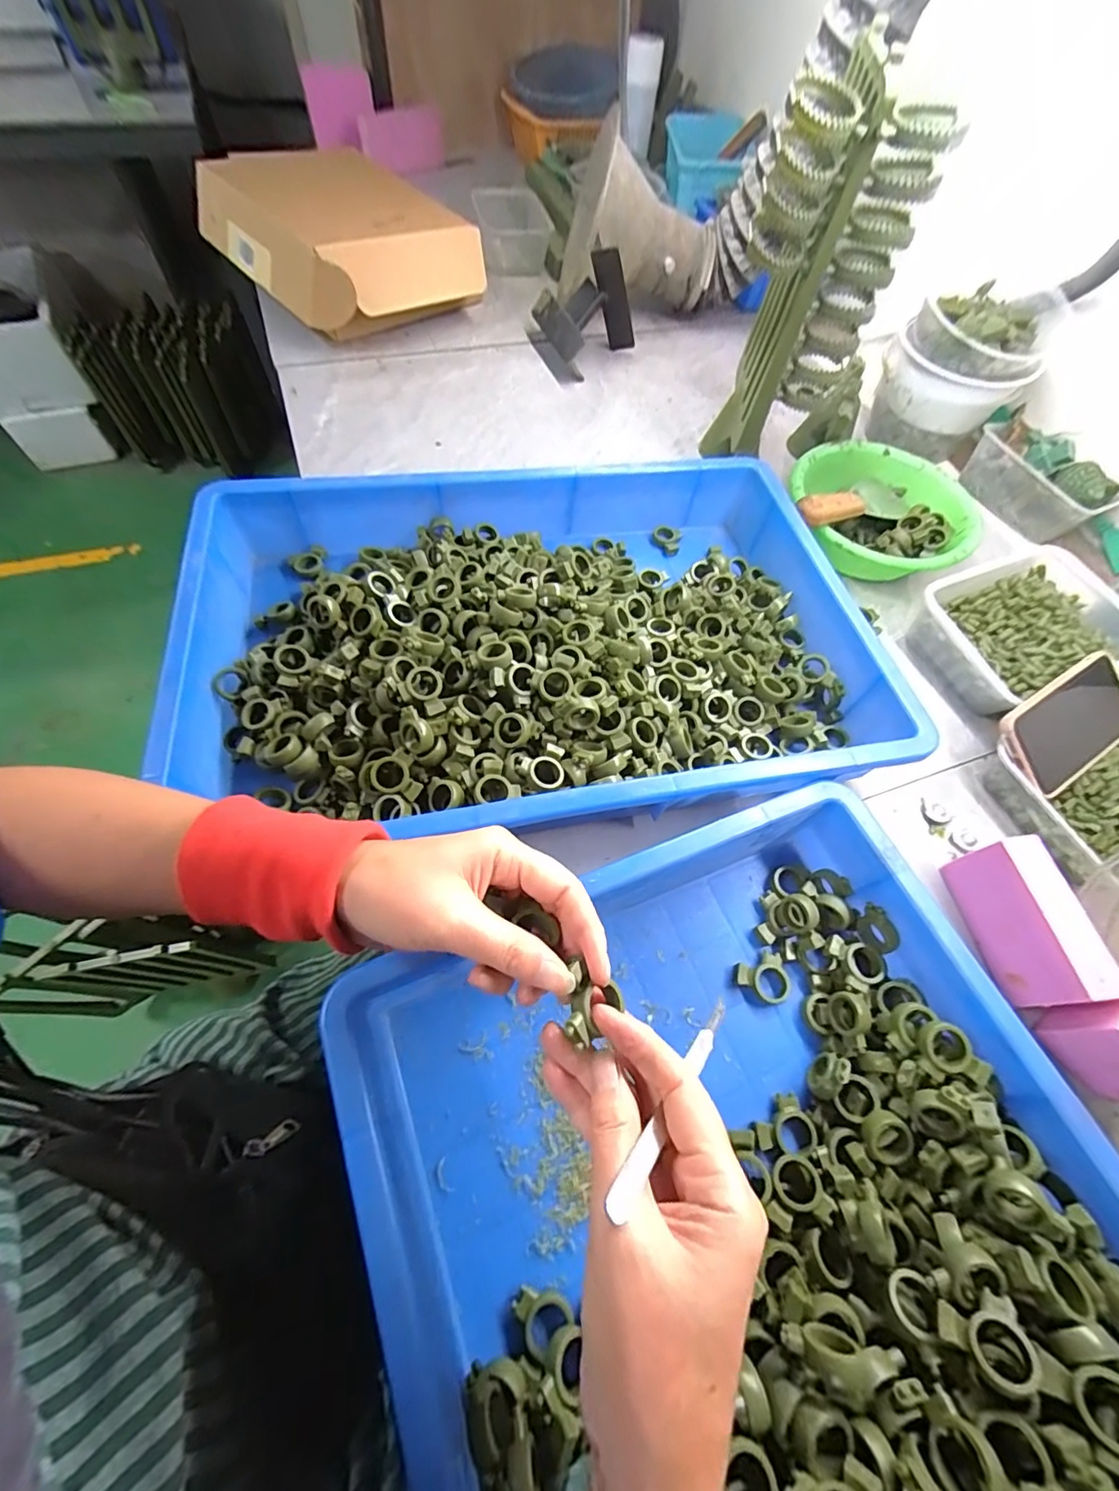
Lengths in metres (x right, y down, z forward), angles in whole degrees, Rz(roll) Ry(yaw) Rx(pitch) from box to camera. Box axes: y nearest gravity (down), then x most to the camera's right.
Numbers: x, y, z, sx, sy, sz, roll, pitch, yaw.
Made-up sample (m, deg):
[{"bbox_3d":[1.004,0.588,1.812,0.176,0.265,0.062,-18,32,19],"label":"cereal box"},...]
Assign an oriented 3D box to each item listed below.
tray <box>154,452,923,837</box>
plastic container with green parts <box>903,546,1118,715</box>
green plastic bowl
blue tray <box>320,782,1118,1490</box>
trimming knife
[{"bbox_3d":[-0.022,-0.097,0.472,0.551,0.079,0.363,-8,63,-8],"label":"tray"},{"bbox_3d":[0.485,-0.122,0.548,0.229,0.056,0.144,-19,65,-14],"label":"plastic container with green parts"},{"bbox_3d":[0.356,-0.265,0.606,0.194,0.059,0.176,10,62,2],"label":"green plastic bowl"},{"bbox_3d":[0.141,0.317,0.250,0.370,0.099,0.553,-19,65,-14],"label":"blue tray"},{"bbox_3d":[0.055,0.155,0.241,0.010,0.004,0.131,46,30,19],"label":"trimming knife"}]

